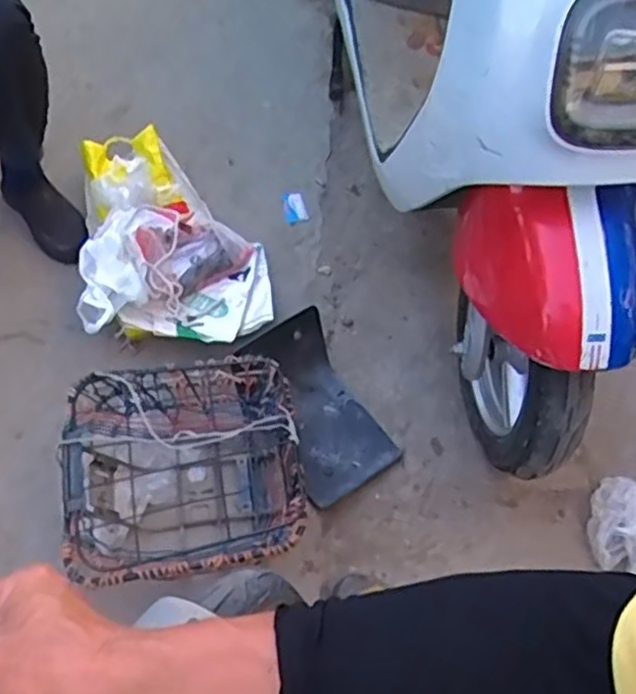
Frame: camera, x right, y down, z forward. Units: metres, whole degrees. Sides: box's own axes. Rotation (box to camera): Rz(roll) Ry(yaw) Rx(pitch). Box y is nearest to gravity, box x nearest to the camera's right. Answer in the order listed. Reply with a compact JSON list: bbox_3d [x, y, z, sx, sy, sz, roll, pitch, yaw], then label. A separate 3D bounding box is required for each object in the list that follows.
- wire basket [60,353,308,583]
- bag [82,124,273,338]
[{"bbox_3d":[-0.193,0.198,1.078,0.325,0.169,0.301,-6,59,-6],"label":"wire basket"},{"bbox_3d":[-0.260,-0.204,1.301,0.304,0.144,0.419,-7,59,-7],"label":"bag"}]

